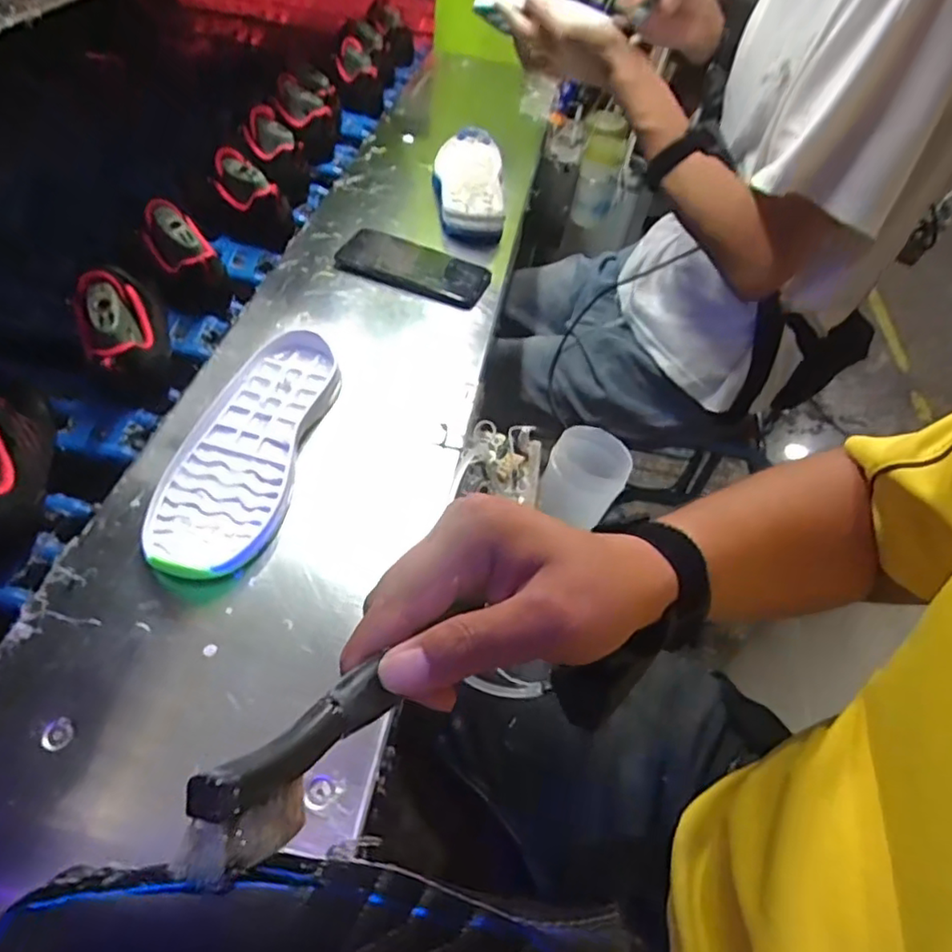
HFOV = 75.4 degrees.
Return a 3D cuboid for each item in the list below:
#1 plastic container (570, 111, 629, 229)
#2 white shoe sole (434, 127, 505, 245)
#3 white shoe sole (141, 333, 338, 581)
[{"bbox_3d":[0.214,-0.534,1.067,0.071,0.077,0.166,13,90,5],"label":"plastic container"},{"bbox_3d":[-0.009,-0.363,0.760,0.084,0.024,0.232,5,54,-5],"label":"white shoe sole"},{"bbox_3d":[-0.174,-0.026,0.476,0.087,0.022,0.242,11,53,0],"label":"white shoe sole"}]

